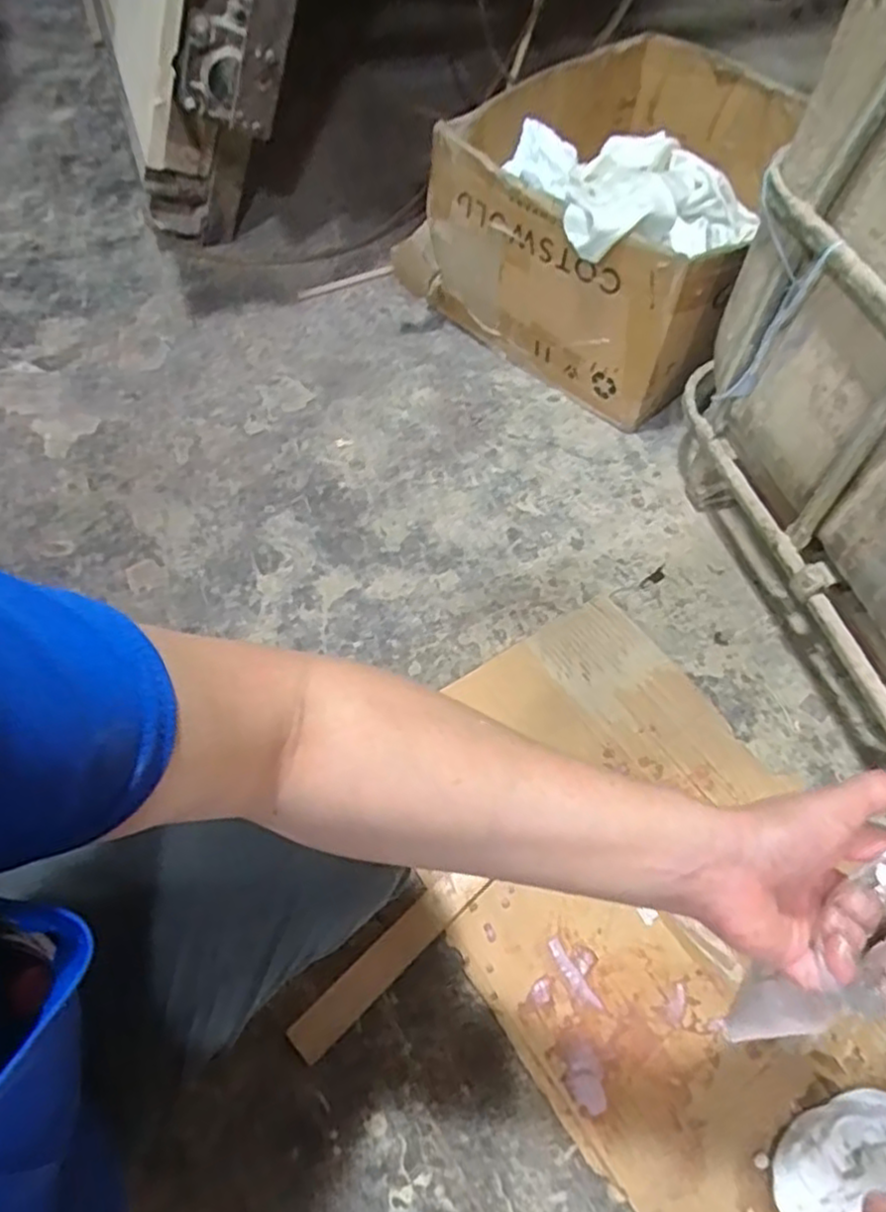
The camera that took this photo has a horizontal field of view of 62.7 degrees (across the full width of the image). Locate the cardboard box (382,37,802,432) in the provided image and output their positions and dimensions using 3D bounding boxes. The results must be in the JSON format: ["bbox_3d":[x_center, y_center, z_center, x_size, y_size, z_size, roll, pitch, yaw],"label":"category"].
[{"bbox_3d":[0.284,-0.582,1.093,0.445,0.257,0.572,32,61,18],"label":"cardboard box"}]

